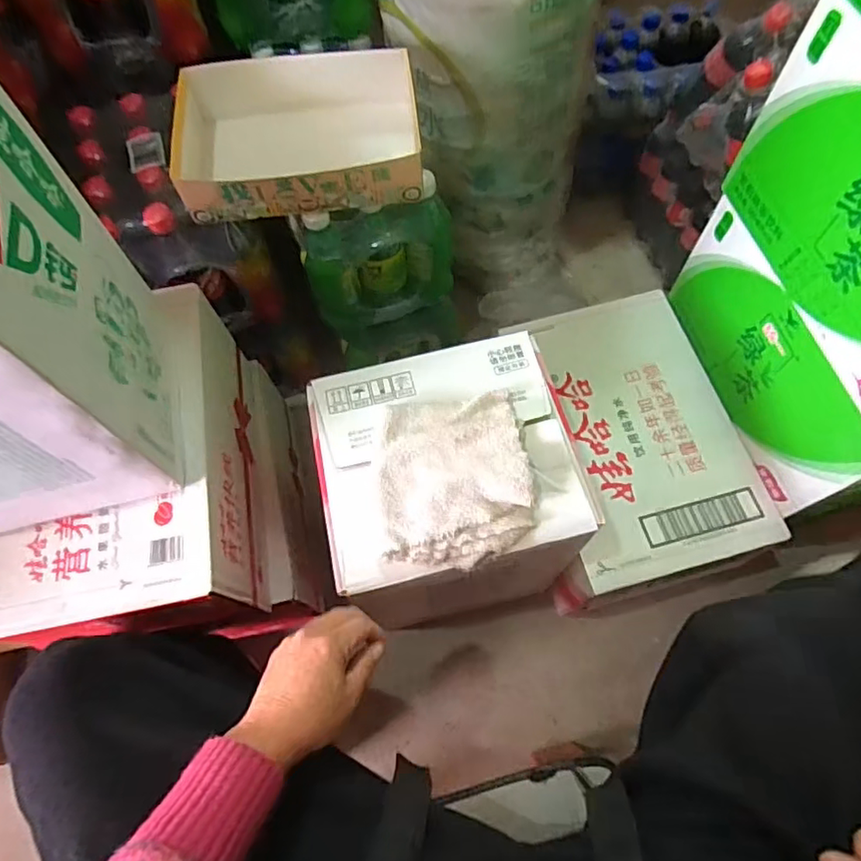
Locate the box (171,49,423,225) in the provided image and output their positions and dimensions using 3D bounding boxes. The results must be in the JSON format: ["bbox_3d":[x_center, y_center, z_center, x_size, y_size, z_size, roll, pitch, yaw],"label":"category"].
[{"bbox_3d":[-0.148,-0.320,0.644,0.254,0.063,0.173,-7,67,-1],"label":"box"}]

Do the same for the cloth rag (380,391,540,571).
[{"bbox_3d":[0.024,0.041,0.552,0.135,0.029,0.161,-3,67,0],"label":"cloth rag"}]

